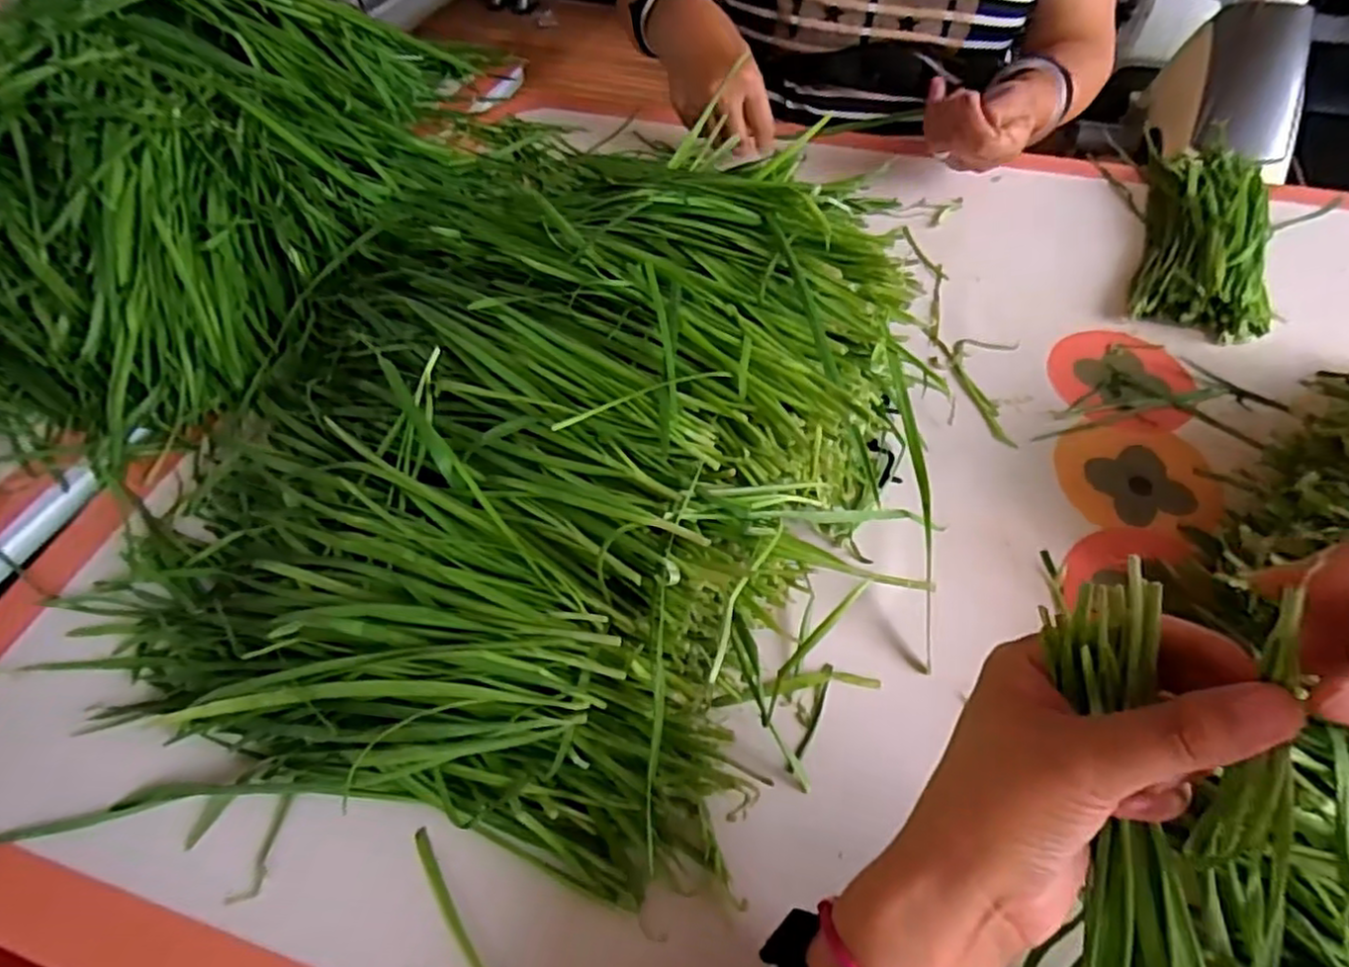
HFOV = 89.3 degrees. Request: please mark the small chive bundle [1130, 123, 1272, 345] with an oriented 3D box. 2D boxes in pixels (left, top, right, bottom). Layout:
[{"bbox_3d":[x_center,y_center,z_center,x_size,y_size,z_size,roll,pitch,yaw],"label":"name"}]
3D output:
[{"bbox_3d":[0.437,-0.214,0.561,0.090,0.038,0.265,21,57,15],"label":"small chive bundle"}]

